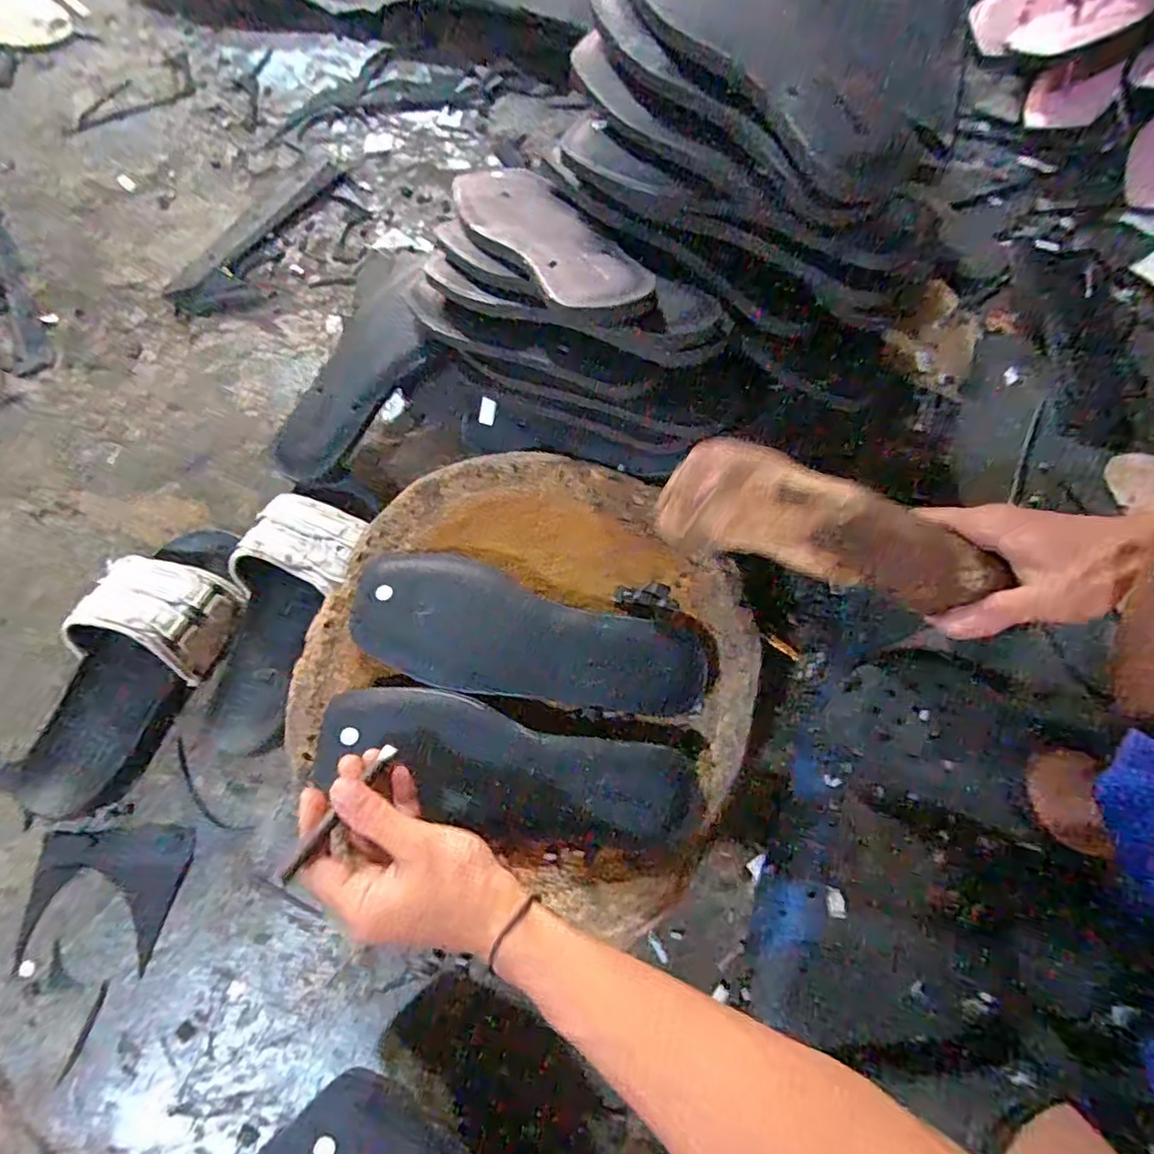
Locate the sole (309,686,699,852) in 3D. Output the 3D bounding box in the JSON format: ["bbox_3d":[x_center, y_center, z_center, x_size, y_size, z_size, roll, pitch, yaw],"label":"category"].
[{"bbox_3d":[-0.051,0.137,0.435,0.266,0.021,0.082,14,73,3],"label":"sole"}]

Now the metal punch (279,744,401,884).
[{"bbox_3d":[-0.143,0.140,0.373,0.009,0.004,0.097,30,46,7],"label":"metal punch"}]

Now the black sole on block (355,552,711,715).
[{"bbox_3d":[-0.036,0.050,0.464,0.264,0.020,0.093,16,74,4],"label":"black sole on block"}]

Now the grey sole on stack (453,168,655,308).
[{"bbox_3d":[-0.025,-0.263,0.469,0.074,0.013,0.251,-29,57,-9],"label":"grey sole on stack"}]

